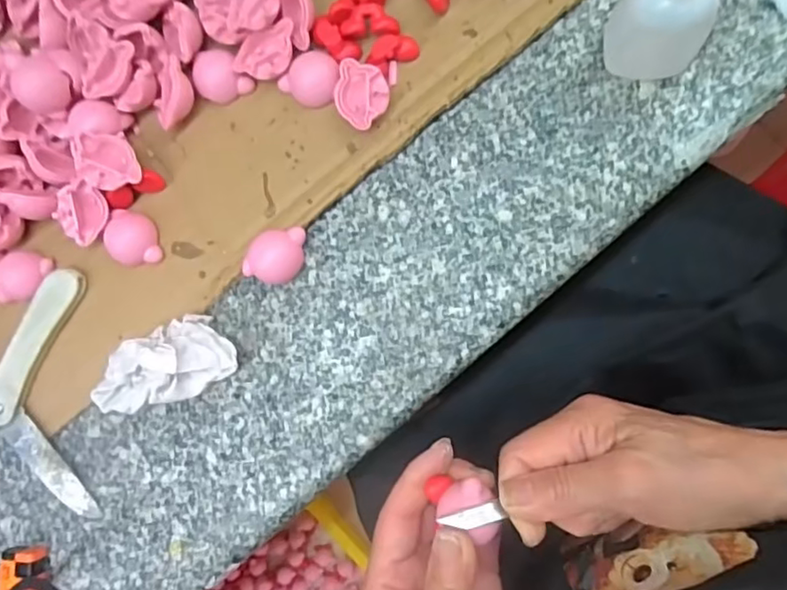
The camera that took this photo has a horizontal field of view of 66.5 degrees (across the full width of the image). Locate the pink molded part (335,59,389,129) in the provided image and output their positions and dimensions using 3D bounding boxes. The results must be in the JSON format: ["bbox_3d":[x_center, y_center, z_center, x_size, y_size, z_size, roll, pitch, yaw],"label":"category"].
[{"bbox_3d":[-0.016,-0.104,0.317,0.028,0.015,0.034,10,90,5],"label":"pink molded part"}]

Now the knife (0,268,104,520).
[{"bbox_3d":[-0.201,0.057,0.340,0.058,0.011,0.136,-4,89,5],"label":"knife"}]

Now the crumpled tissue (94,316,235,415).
[{"bbox_3d":[-0.125,0.040,0.322,0.075,0.030,0.039,-25,83,6],"label":"crumpled tissue"}]

